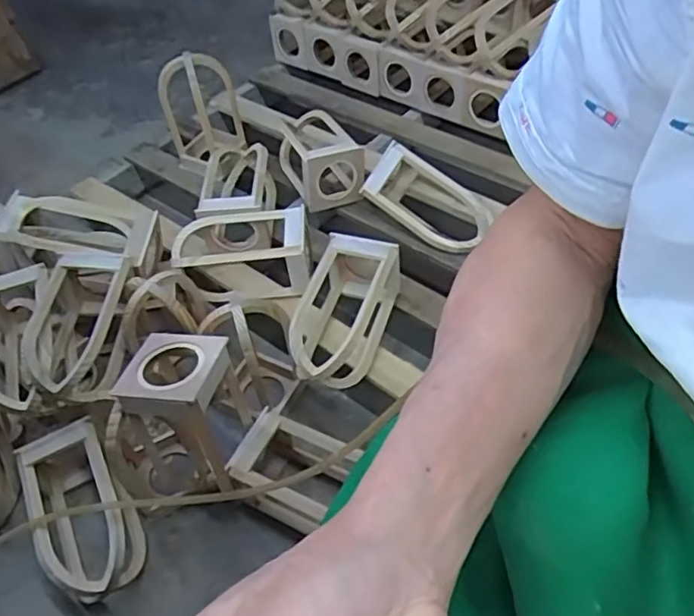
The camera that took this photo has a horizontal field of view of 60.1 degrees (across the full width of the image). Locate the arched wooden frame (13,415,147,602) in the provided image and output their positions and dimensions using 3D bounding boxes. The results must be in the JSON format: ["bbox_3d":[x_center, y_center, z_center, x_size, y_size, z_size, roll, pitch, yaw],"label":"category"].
[{"bbox_3d":[-0.412,0.317,0.928,0.146,0.122,0.258,-30,53,-18],"label":"arched wooden frame"}]

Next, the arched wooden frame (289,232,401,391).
[{"bbox_3d":[-0.009,0.006,1.008,0.133,0.136,0.274,13,52,16],"label":"arched wooden frame"}]

